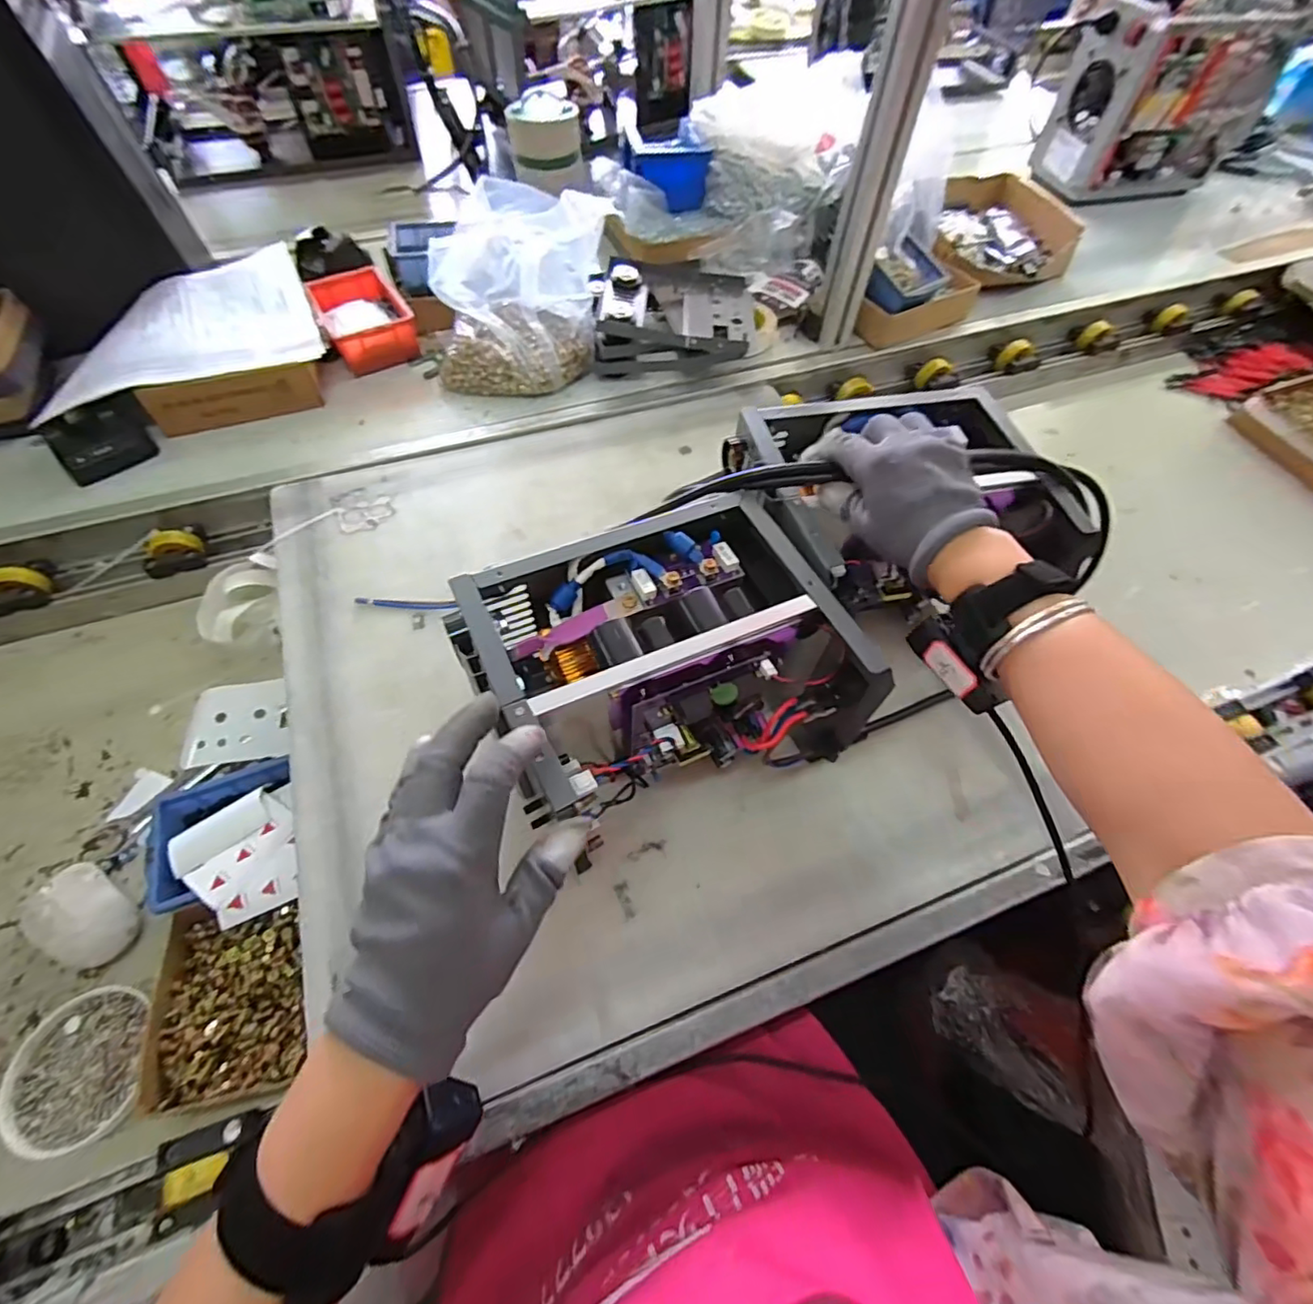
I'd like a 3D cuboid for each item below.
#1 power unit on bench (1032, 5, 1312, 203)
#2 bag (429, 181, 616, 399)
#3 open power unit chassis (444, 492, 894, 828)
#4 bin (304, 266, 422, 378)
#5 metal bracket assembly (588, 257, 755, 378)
[{"bbox_3d":[0.824,-0.922,0.976,0.308,0.215,0.194,-19,61,-12],"label":"power unit on bench"},{"bbox_3d":[-0.160,-0.391,0.653,0.182,0.188,0.114,-24,63,-15],"label":"bag"},{"bbox_3d":[0.004,0.011,0.433,0.240,0.129,0.176,-20,62,-12],"label":"open power unit chassis"},{"bbox_3d":[-0.367,-0.419,0.738,0.101,0.049,0.147,-27,63,-16],"label":"bin"},{"bbox_3d":[0.025,-0.432,0.746,0.191,0.072,0.188,5,59,2],"label":"metal bracket assembly"}]

